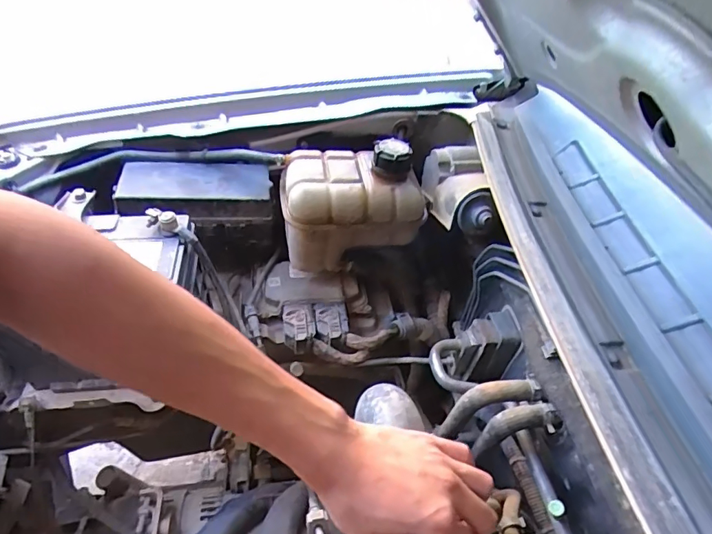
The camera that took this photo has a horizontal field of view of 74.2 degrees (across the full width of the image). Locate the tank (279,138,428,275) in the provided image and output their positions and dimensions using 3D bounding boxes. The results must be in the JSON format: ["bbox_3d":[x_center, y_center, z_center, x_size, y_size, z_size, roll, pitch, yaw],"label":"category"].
[{"bbox_3d":[-0.010,-0.091,0.672,0.189,0.157,0.121,-6,46,-9],"label":"tank"}]

